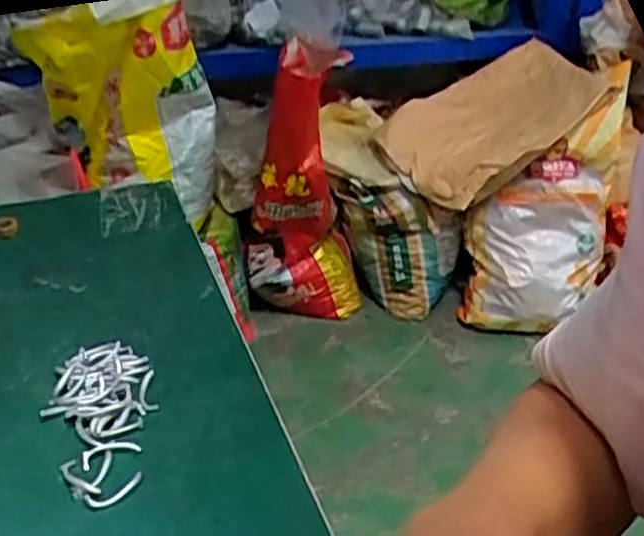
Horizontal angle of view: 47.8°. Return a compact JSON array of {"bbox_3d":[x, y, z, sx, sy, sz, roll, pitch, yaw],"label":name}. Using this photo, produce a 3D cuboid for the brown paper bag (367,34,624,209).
[{"bbox_3d":[0.395,-0.367,1.747,0.505,0.061,0.357,-32,46,-4],"label":"brown paper bag"}]

